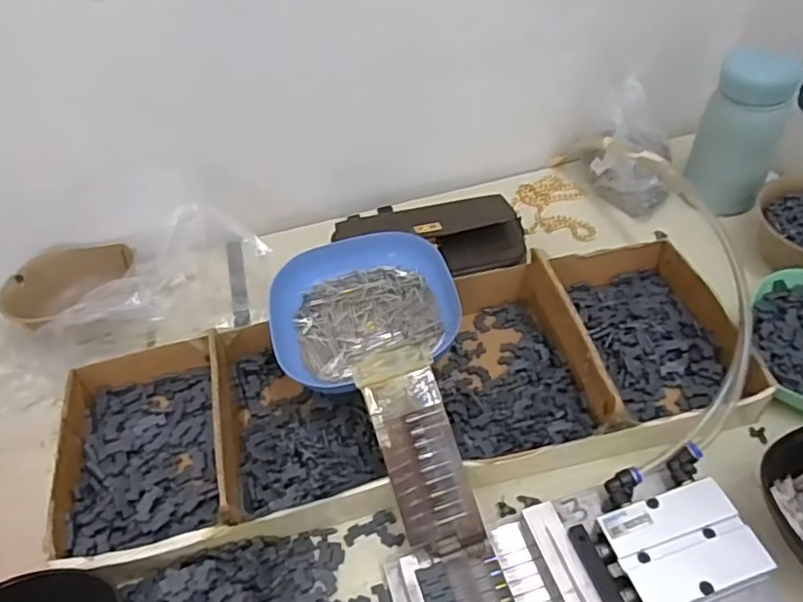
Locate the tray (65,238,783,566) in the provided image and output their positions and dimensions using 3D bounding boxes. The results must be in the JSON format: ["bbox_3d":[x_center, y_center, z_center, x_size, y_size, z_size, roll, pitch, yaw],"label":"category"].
[{"bbox_3d":[0.005,0.055,0.479,0.513,0.050,0.191,-11,47,-4],"label":"tray"}]

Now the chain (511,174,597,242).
[{"bbox_3d":[0.156,-0.097,0.653,0.073,0.010,0.094,-4,47,3],"label":"chain"}]

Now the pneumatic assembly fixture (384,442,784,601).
[{"bbox_3d":[0.108,0.176,0.382,0.216,0.035,0.116,-16,47,-9],"label":"pneumatic assembly fixture"}]

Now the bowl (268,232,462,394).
[{"bbox_3d":[-0.033,0.002,0.501,0.142,0.032,0.134,-3,47,3],"label":"bowl"}]

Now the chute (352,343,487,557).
[{"bbox_3d":[0.012,0.097,0.418,0.050,0.009,0.134,-17,73,-9],"label":"chute"}]

